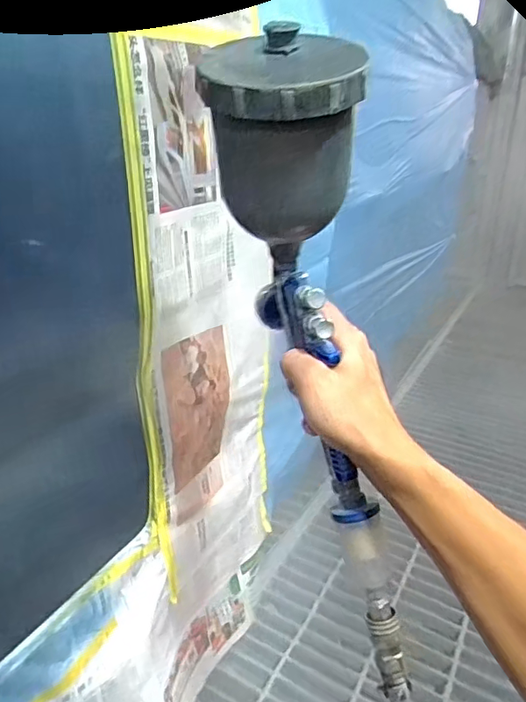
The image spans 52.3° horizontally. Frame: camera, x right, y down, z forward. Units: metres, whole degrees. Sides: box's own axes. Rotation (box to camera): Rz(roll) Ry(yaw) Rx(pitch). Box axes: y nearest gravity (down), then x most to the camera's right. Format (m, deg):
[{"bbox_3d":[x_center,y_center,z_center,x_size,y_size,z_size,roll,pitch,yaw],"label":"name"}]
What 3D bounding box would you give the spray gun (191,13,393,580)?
[{"bbox_3d":[0.043,-0.010,0.380,0.101,0.364,0.093,0,21,33],"label":"spray gun"}]

